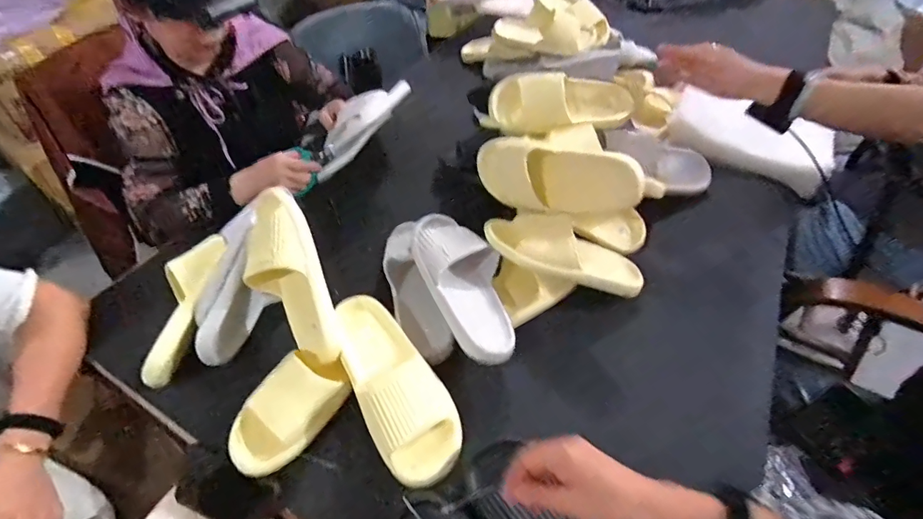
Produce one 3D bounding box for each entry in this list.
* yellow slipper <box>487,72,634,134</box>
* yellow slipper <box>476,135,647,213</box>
[{"bbox_3d":[0.171,-0.264,0.773,0.249,0.084,0.089,-5,48,-1],"label":"yellow slipper"},{"bbox_3d":[0.143,-0.128,0.712,0.257,0.131,0.079,24,54,23],"label":"yellow slipper"}]

